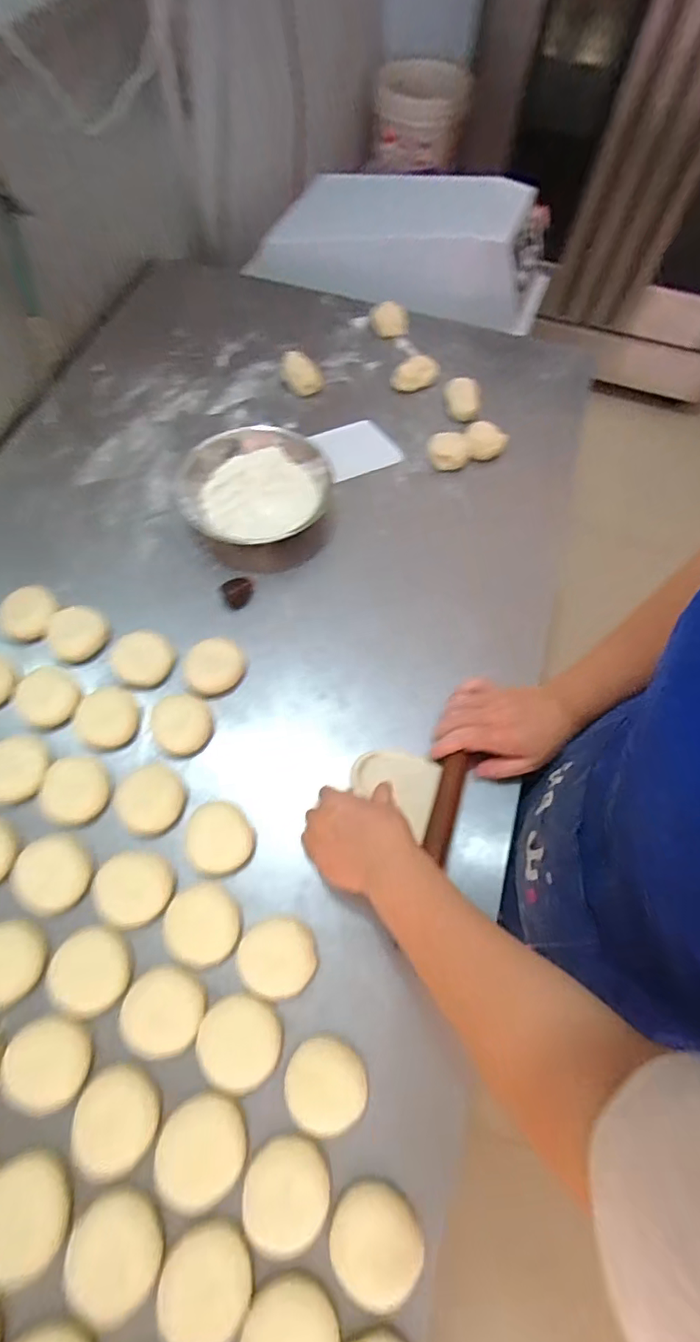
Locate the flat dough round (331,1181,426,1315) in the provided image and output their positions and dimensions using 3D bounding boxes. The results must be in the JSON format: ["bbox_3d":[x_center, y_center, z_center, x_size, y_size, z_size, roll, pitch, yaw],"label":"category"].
[{"bbox_3d":[0.019,0.430,0.404,0.063,0.025,0.061,1,64,-2],"label":"flat dough round"}]

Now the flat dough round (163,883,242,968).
[{"bbox_3d":[-0.136,0.233,0.491,0.067,0.010,0.066,1,64,-2],"label":"flat dough round"}]

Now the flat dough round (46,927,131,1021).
[{"bbox_3d":[-0.230,0.263,0.467,0.069,0.007,0.064,1,64,-2],"label":"flat dough round"}]

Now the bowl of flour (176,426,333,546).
[{"bbox_3d":[-0.119,-0.230,0.690,0.184,0.050,0.179,1,64,-2],"label":"bowl of flour"}]

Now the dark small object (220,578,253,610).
[{"bbox_3d":[-0.137,-0.096,0.659,0.037,0.015,0.040,1,64,-2],"label":"dark small object"}]

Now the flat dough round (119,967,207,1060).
[{"bbox_3d":[-0.162,0.292,0.460,0.066,0.021,0.062,1,64,-2],"label":"flat dough round"}]

